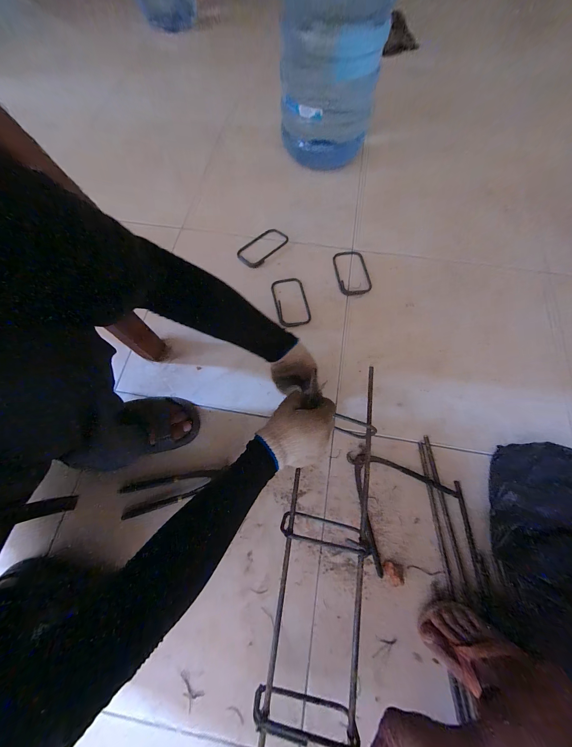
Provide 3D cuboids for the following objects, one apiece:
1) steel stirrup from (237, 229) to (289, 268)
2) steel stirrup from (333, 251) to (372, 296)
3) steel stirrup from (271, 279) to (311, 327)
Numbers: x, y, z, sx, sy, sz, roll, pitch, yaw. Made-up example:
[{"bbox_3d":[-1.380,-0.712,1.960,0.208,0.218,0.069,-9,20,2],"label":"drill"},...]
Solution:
[{"bbox_3d":[-0.066,-0.355,0.691,0.143,0.012,0.088,-42,76,-12],"label":"steel stirrup"},{"bbox_3d":[0.177,-0.273,0.660,0.089,0.011,0.143,-9,72,-2],"label":"steel stirrup"},{"bbox_3d":[0.013,-0.183,0.631,0.083,0.009,0.150,-11,72,-3],"label":"steel stirrup"}]

